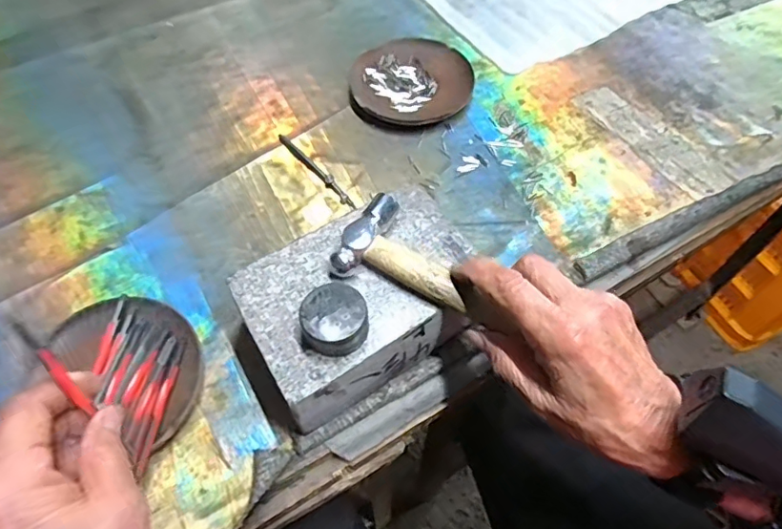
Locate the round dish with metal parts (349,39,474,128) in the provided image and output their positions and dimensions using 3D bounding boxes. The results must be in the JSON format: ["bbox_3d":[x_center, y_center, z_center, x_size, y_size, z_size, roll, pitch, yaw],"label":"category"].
[{"bbox_3d":[0.019,-0.174,0.506,0.112,0.015,0.102,-2,58,-1],"label":"round dish with metal parts"}]

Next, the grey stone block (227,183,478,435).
[{"bbox_3d":[-0.016,0.026,0.351,0.143,0.070,0.106,-26,61,-16],"label":"grey stone block"}]

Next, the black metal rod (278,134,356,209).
[{"bbox_3d":[-0.064,-0.083,0.452,0.010,0.004,0.102,-35,64,-20],"label":"black metal rod"}]

